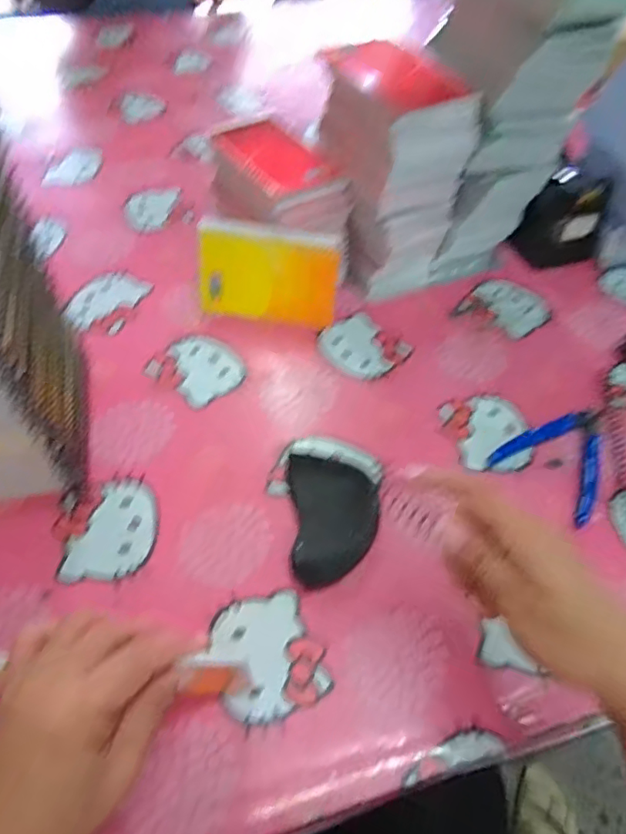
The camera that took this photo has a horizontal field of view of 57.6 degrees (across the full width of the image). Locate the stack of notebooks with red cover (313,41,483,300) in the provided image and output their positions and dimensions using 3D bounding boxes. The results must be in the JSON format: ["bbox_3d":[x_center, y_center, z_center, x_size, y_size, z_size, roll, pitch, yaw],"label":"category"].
[{"bbox_3d":[0.069,-0.237,0.561,0.096,0.178,0.131,-21,57,-17],"label":"stack of notebooks with red cover"}]

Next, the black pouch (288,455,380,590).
[{"bbox_3d":[0.016,0.073,0.427,0.063,0.023,0.100,-1,54,-4],"label":"black pouch"}]

